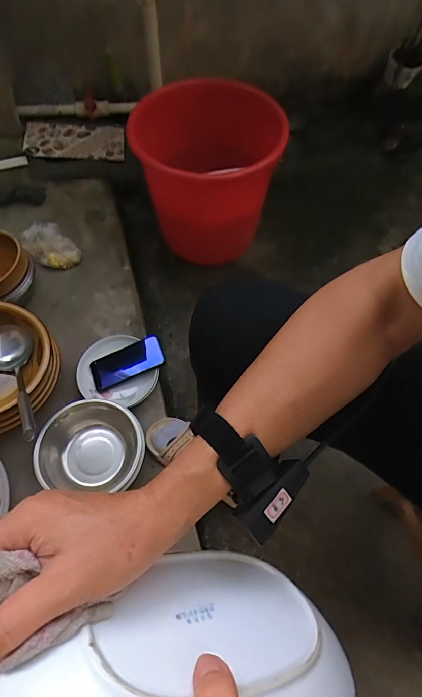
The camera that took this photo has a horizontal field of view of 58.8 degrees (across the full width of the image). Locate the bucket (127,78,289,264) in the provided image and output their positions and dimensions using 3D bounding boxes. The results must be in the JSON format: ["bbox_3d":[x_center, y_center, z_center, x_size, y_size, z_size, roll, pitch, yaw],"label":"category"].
[{"bbox_3d":[-0.008,-0.442,0.964,0.322,0.367,0.331,0,64,0],"label":"bucket"}]

